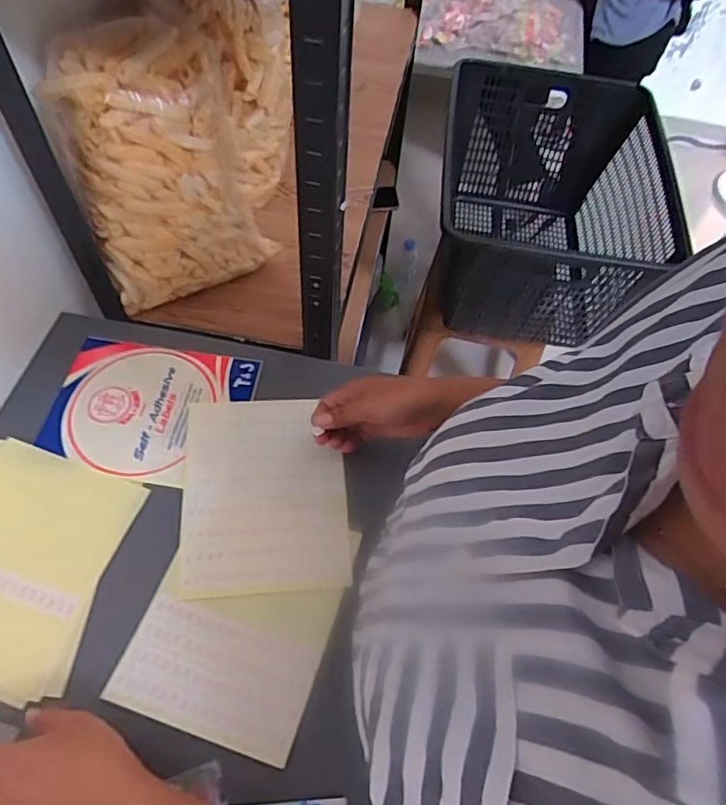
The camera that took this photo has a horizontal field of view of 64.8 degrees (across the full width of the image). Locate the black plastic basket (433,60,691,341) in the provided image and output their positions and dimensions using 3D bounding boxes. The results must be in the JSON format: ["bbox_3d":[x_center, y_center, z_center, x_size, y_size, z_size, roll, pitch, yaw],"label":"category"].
[{"bbox_3d":[0.368,-0.394,1.212,0.425,0.317,0.550,7,60,0],"label":"black plastic basket"}]

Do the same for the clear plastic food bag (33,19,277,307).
[{"bbox_3d":[-0.213,-0.253,0.631,0.199,0.255,0.116,-27,65,-18],"label":"clear plastic food bag"}]

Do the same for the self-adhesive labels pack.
[{"bbox_3d":[-0.233,0.006,0.630,0.206,0.009,0.162,10,60,2],"label":"self-adhesive labels pack"}]

